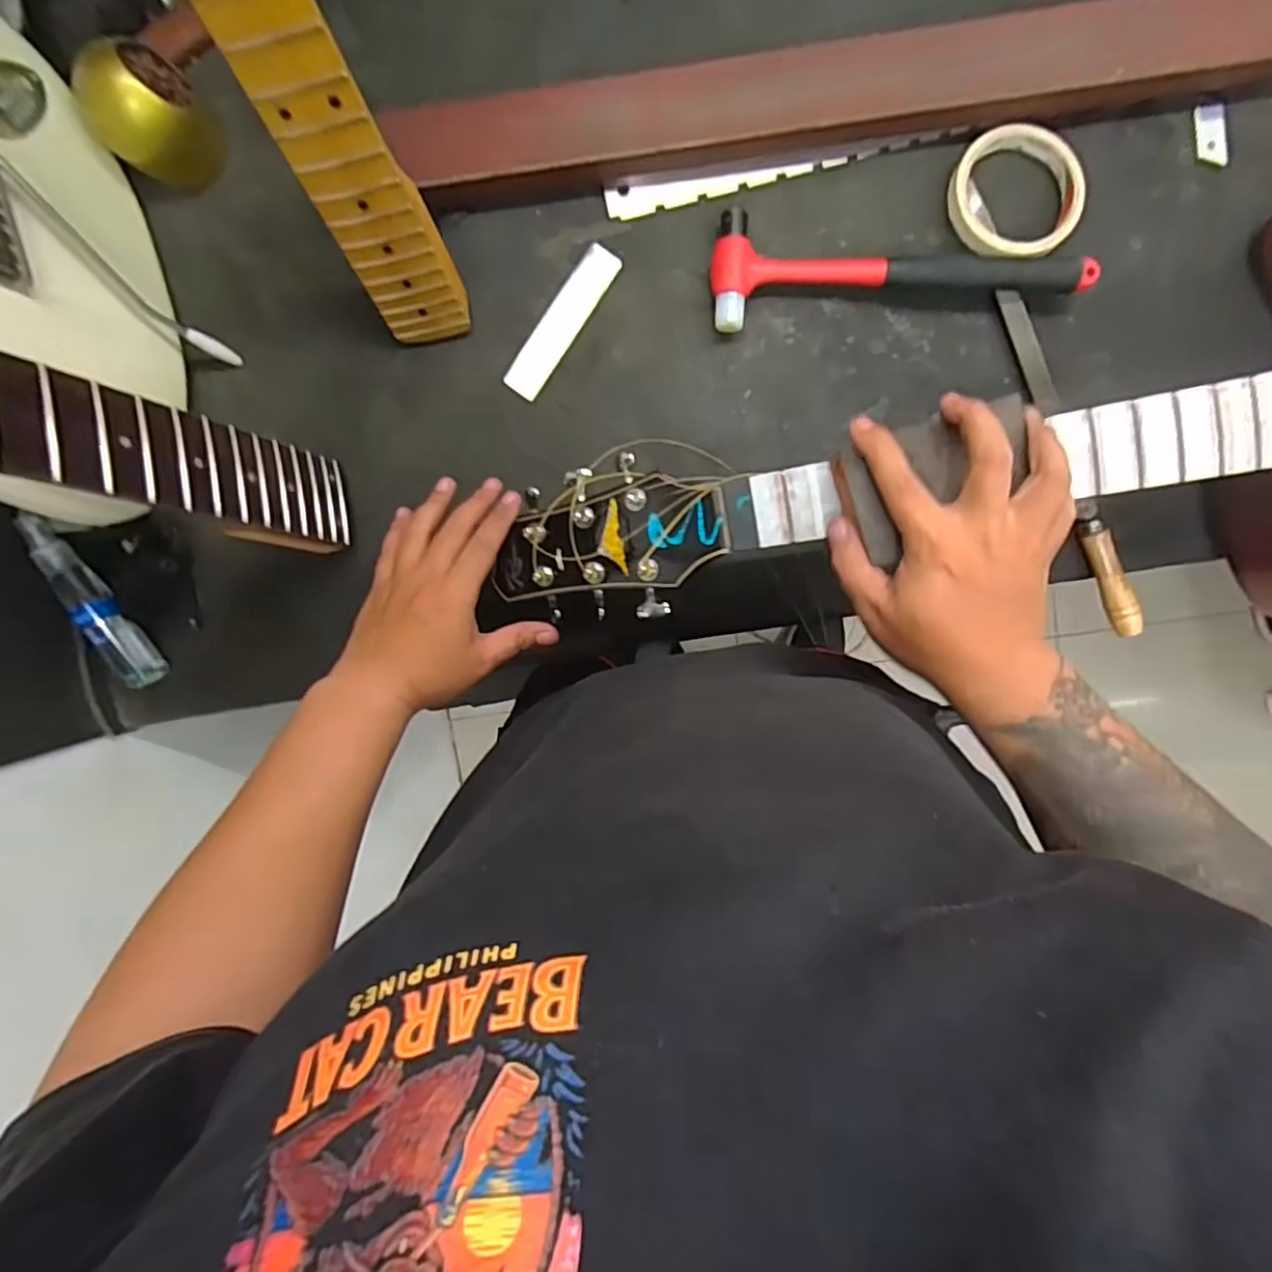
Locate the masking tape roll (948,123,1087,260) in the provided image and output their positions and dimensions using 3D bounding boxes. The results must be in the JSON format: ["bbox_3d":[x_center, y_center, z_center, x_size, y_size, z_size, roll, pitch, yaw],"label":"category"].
[{"bbox_3d":[0.265,-0.307,0.455,0.083,0.021,0.089,0,97,1],"label":"masking tape roll"}]

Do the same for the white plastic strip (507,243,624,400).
[{"bbox_3d":[-0.055,-0.233,0.487,0.028,0.004,0.119,35,96,-3],"label":"white plastic strip"}]

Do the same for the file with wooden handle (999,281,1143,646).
[{"bbox_3d":[0.316,-0.124,0.476,0.017,0.021,0.264,-23,96,4],"label":"file with wooden handle"}]

